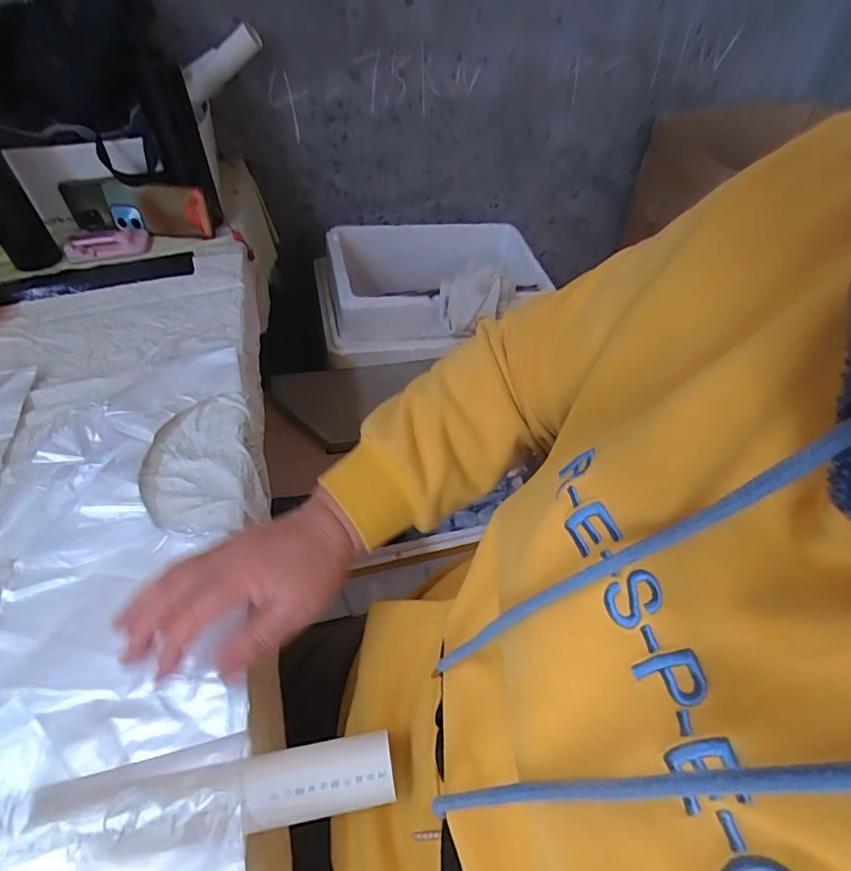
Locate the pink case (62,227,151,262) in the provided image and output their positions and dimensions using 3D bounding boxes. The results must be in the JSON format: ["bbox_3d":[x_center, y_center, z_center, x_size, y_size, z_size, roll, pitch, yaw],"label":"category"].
[{"bbox_3d":[-0.463,-0.280,0.740,0.110,0.025,0.044,-18,52,-15],"label":"pink case"}]

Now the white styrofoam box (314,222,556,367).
[{"bbox_3d":[0.013,-0.311,1.067,0.459,0.165,0.276,-10,50,-7],"label":"white styrofoam box"}]

